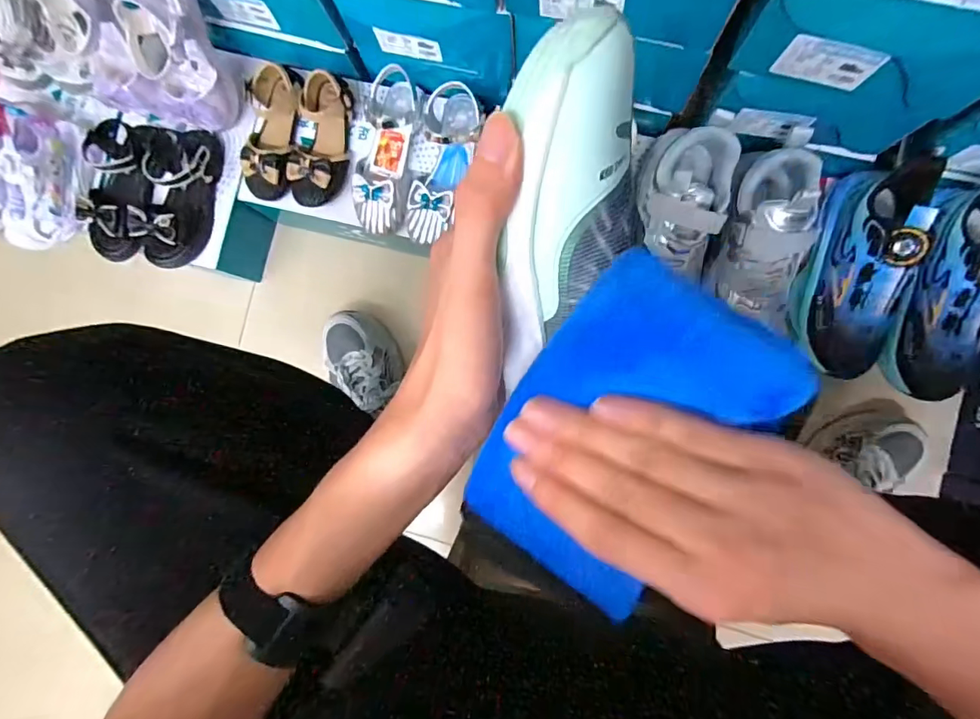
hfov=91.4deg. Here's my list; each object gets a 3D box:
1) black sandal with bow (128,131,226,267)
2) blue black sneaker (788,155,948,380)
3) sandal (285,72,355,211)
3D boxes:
[{"bbox_3d":[-0.460,-0.236,0.688,0.091,0.076,0.192,18,90,5],"label":"black sandal with bow"},{"bbox_3d":[0.441,-0.102,0.546,0.103,0.113,0.238,15,90,5],"label":"blue black sneaker"},{"bbox_3d":[-0.240,-0.304,0.657,0.088,0.060,0.165,9,89,5],"label":"sandal"}]

